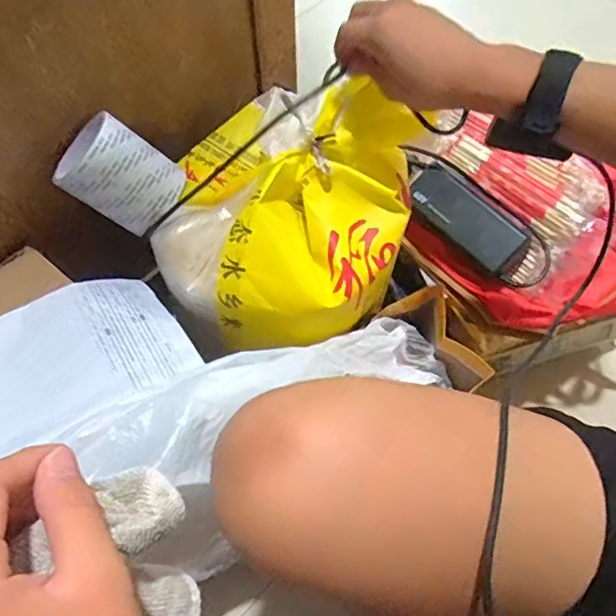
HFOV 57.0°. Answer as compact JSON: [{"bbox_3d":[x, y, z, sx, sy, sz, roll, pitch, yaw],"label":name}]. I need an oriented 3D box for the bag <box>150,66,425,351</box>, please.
[{"bbox_3d":[-0.027,-0.117,0.574,0.253,0.133,0.261,11,62,6],"label":"bag"}]

